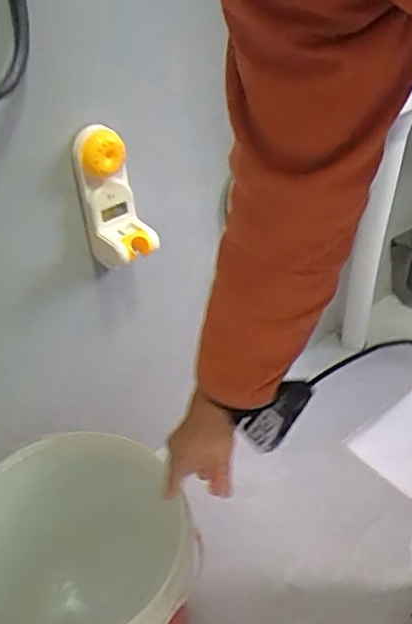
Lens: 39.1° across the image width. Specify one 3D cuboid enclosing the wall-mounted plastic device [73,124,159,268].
[{"bbox_3d":[-0.109,-0.127,0.685,0.065,0.175,0.094,-34,50,-29],"label":"wall-mounted plastic device"}]

